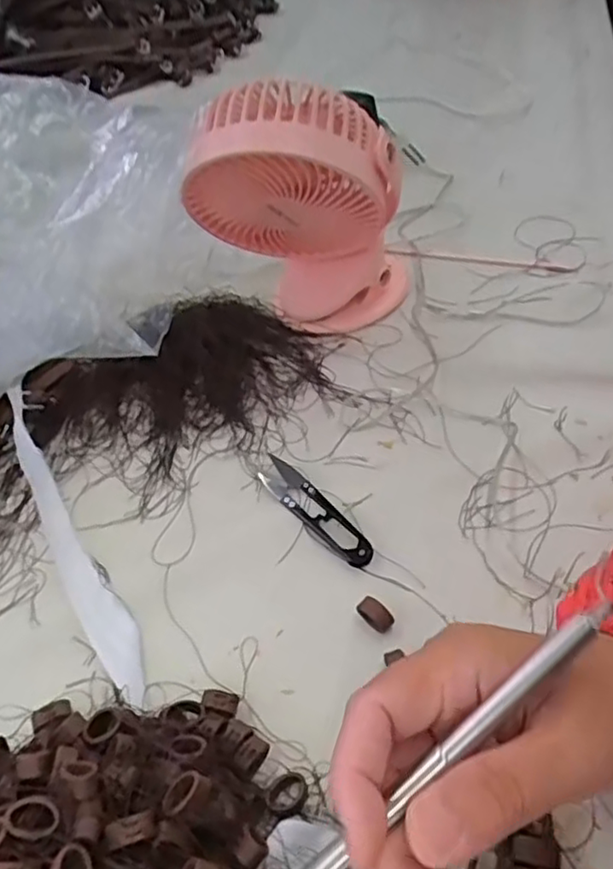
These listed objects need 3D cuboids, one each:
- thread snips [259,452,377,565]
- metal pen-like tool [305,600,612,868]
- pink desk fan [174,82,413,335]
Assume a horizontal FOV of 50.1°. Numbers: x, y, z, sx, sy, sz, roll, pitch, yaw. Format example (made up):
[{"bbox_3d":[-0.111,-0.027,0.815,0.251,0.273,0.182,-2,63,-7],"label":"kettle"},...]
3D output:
[{"bbox_3d":[0.005,0.048,0.417,0.022,0.007,0.097,-37,53,-22],"label":"thread snips"},{"bbox_3d":[0.041,0.103,0.206,0.139,0.005,0.008,-40,54,-7],"label":"metal pen-like tool"},{"bbox_3d":[-0.003,-0.152,0.465,0.144,0.181,0.093,-3,48,6],"label":"pink desk fan"}]

